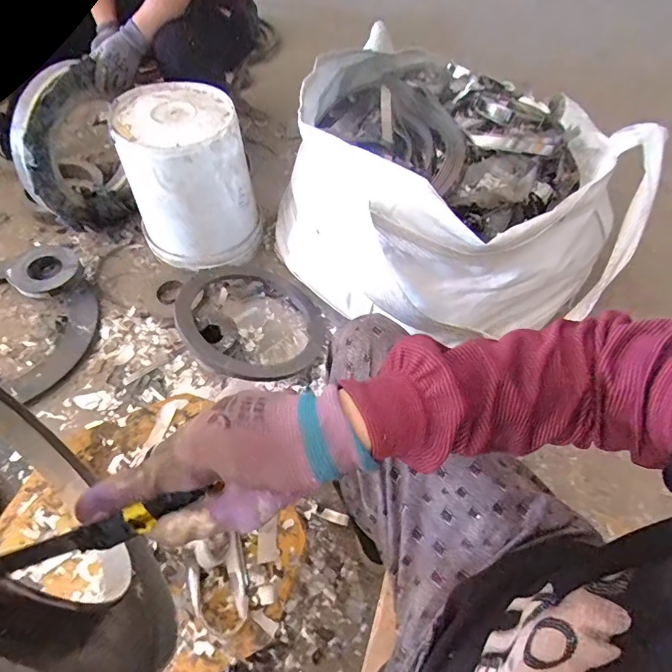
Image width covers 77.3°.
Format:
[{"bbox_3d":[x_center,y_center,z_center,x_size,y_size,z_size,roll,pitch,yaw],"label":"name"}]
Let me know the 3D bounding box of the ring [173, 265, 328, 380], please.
[{"bbox_3d":[-0.211,-0.043,1.009,0.357,0.045,0.353,18,43,-18],"label":"ring"}]

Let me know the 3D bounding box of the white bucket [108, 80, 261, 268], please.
[{"bbox_3d":[-0.356,-0.380,1.040,0.271,0.337,0.288,2,58,-3],"label":"white bucket"}]

